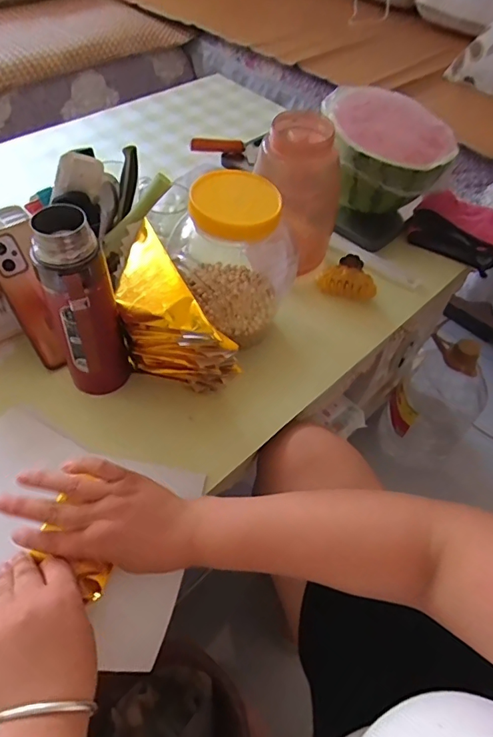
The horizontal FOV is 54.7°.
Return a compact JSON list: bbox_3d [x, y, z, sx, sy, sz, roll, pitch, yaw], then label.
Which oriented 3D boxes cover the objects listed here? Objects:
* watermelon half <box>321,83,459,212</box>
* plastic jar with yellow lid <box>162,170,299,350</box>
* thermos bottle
[{"bbox_3d":[0.214,-0.323,0.731,0.180,0.119,0.153,-5,52,-9],"label":"watermelon half"},{"bbox_3d":[-0.015,-0.141,0.561,0.125,0.165,0.116,3,52,-3],"label":"plastic jar with yellow lid"},{"bbox_3d":[-0.164,-0.049,0.491,0.059,0.227,0.064,3,52,-3],"label":"thermos bottle"}]

